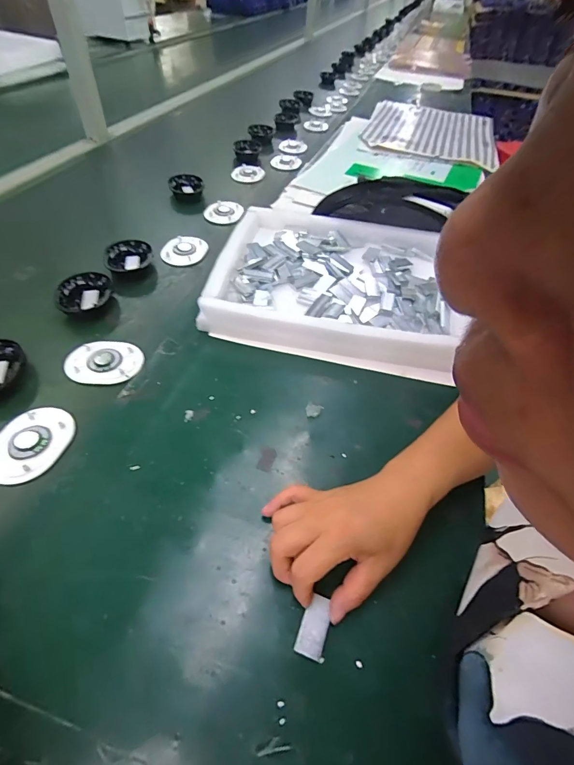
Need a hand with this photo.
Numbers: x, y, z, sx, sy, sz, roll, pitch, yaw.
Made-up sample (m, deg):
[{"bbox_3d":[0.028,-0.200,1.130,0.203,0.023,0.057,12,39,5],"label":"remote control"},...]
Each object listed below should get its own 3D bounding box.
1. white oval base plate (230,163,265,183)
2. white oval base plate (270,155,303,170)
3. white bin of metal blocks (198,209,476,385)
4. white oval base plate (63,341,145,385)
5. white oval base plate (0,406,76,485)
[{"bbox_3d":[-0.089,-0.493,0.873,0.068,0.014,0.100,12,47,4],"label":"white oval base plate"},{"bbox_3d":[-0.001,-0.556,0.945,0.076,0.009,0.094,6,47,-1],"label":"white oval base plate"},{"bbox_3d":[0.063,-0.161,0.577,0.338,0.046,0.314,13,50,6],"label":"white bin of metal blocks"},{"bbox_3d":[-0.231,-0.027,0.471,0.090,0.009,0.069,3,50,-2],"label":"white oval base plate"},{"bbox_3d":[-0.266,0.064,0.390,0.069,0.012,0.088,17,50,9],"label":"white oval base plate"}]

